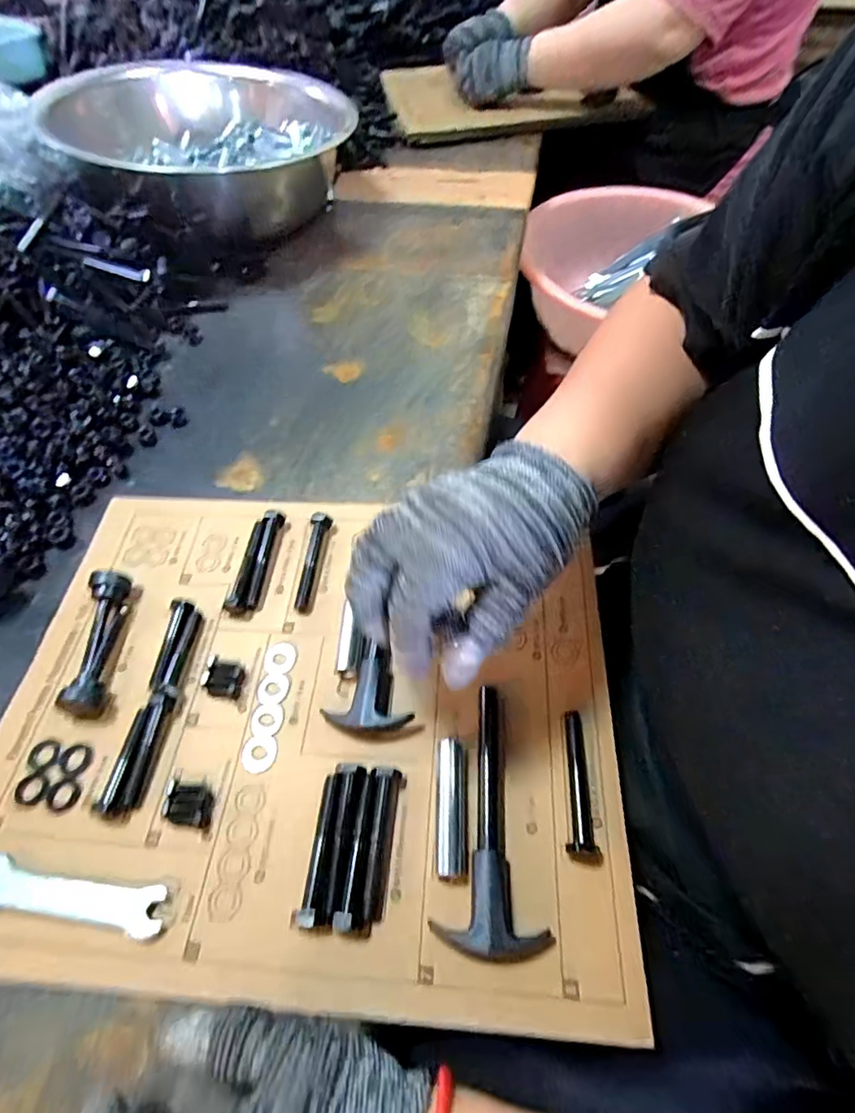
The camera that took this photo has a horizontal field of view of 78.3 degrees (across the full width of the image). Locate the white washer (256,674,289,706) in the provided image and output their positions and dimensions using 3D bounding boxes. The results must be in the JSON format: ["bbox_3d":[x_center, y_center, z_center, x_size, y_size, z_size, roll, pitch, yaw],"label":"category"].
[{"bbox_3d":[-0.099,0.085,0.336,0.020,0.004,0.019,0,56,1],"label":"white washer"}]

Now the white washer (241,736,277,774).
[{"bbox_3d":[-0.101,0.118,0.313,0.020,0.004,0.020,-4,57,-2],"label":"white washer"}]

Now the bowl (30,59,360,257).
[{"bbox_3d":[-0.265,-0.503,0.658,0.313,0.121,0.311,0,56,1],"label":"bowl"}]

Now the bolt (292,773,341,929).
[{"bbox_3d":[-0.056,0.153,0.278,0.015,0.016,0.069,2,57,2],"label":"bolt"}]

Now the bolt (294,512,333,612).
[{"bbox_3d":[-0.083,0.000,0.383,0.017,0.012,0.080,2,57,2],"label":"bolt"}]

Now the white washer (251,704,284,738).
[{"bbox_3d":[-0.100,0.101,0.325,0.019,0.004,0.020,0,56,1],"label":"white washer"}]

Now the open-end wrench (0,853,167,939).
[{"bbox_3d":[-0.189,0.177,0.272,0.108,0.004,0.025,6,57,5],"label":"open-end wrench"}]

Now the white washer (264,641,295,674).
[{"bbox_3d":[-0.097,0.066,0.346,0.021,0.004,0.022,0,56,1],"label":"white washer"}]

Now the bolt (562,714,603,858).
[{"bbox_3d":[0.083,0.124,0.294,0.016,0.012,0.074,2,57,2],"label":"bolt"}]

